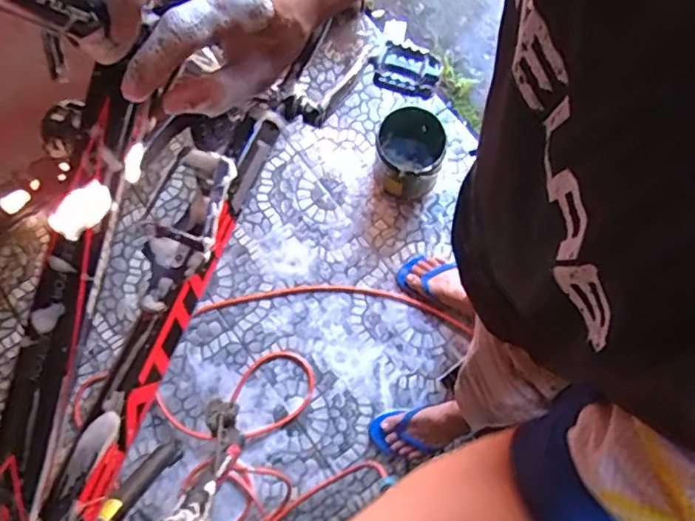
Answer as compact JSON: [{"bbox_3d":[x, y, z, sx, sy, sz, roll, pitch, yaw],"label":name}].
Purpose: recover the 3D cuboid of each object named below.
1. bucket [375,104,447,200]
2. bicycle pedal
[{"bbox_3d":[0.148,-0.257,1.463,0.157,0.206,0.168,0,74,-1],"label":"bucket"},{"bbox_3d":[0.083,-0.278,0.858,0.099,0.029,0.068,14,76,3],"label":"bicycle pedal"}]

